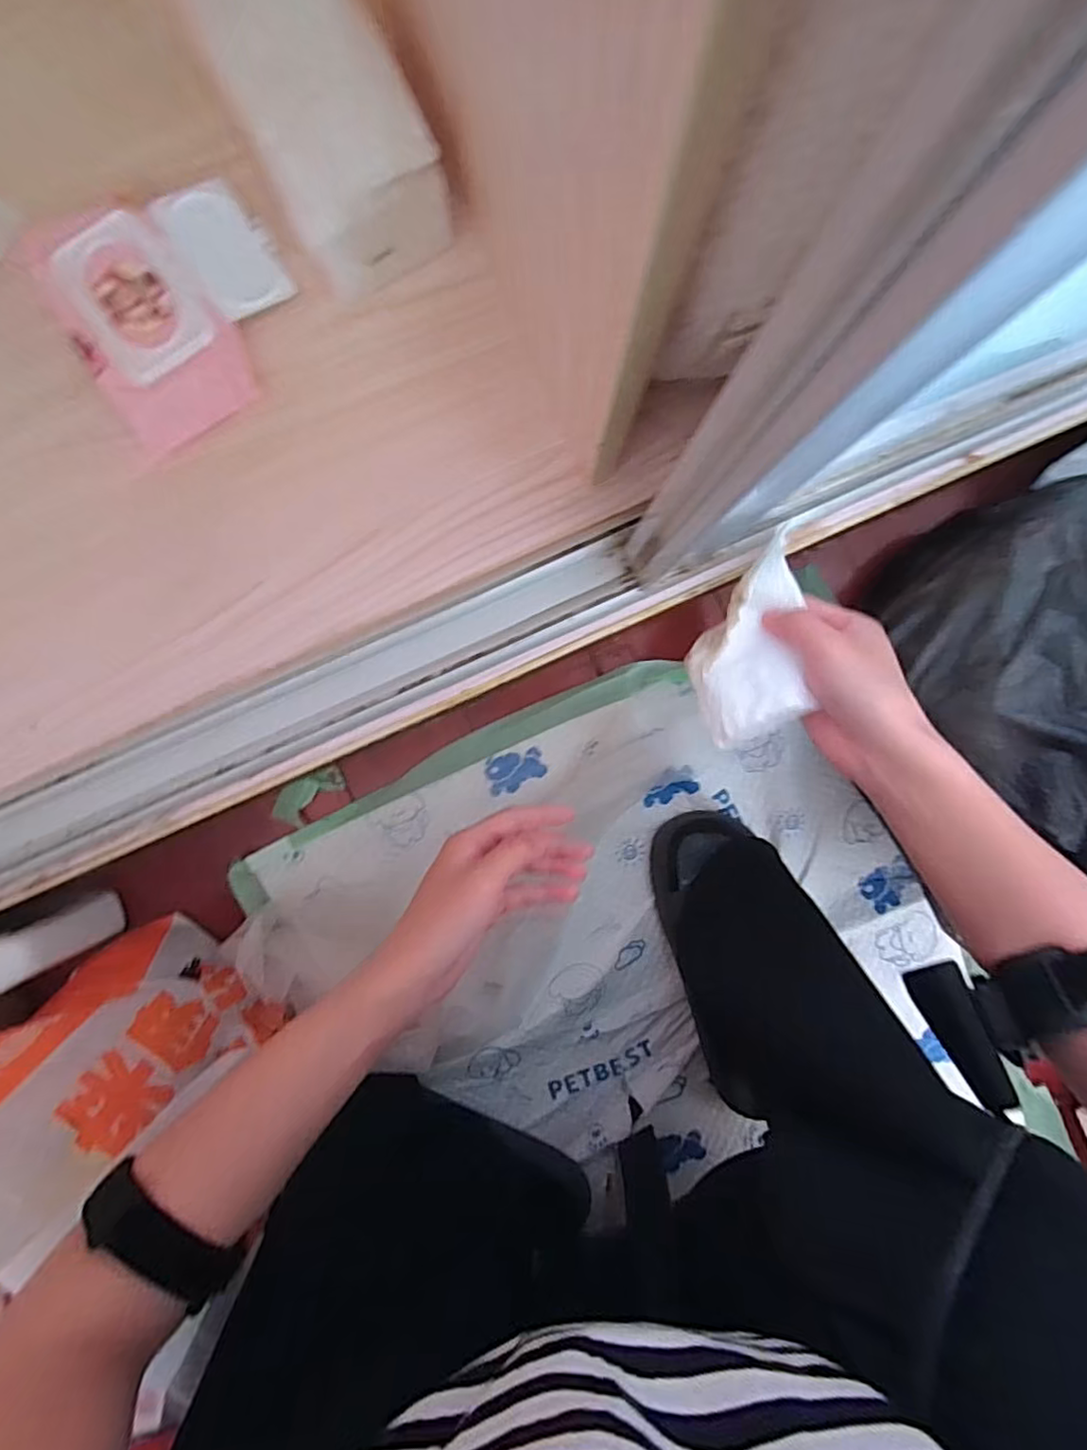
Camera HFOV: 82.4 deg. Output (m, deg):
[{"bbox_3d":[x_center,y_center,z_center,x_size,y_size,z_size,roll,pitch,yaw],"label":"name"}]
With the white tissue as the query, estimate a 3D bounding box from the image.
[{"bbox_3d":[0.128,-0.053,0.378,0.066,0.048,0.128,5,90,1],"label":"white tissue"}]

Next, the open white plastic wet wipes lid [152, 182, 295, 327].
[{"bbox_3d":[-0.207,-0.307,0.401,0.055,0.006,0.083,-39,97,-16],"label":"open white plastic wet wipes lid"}]

